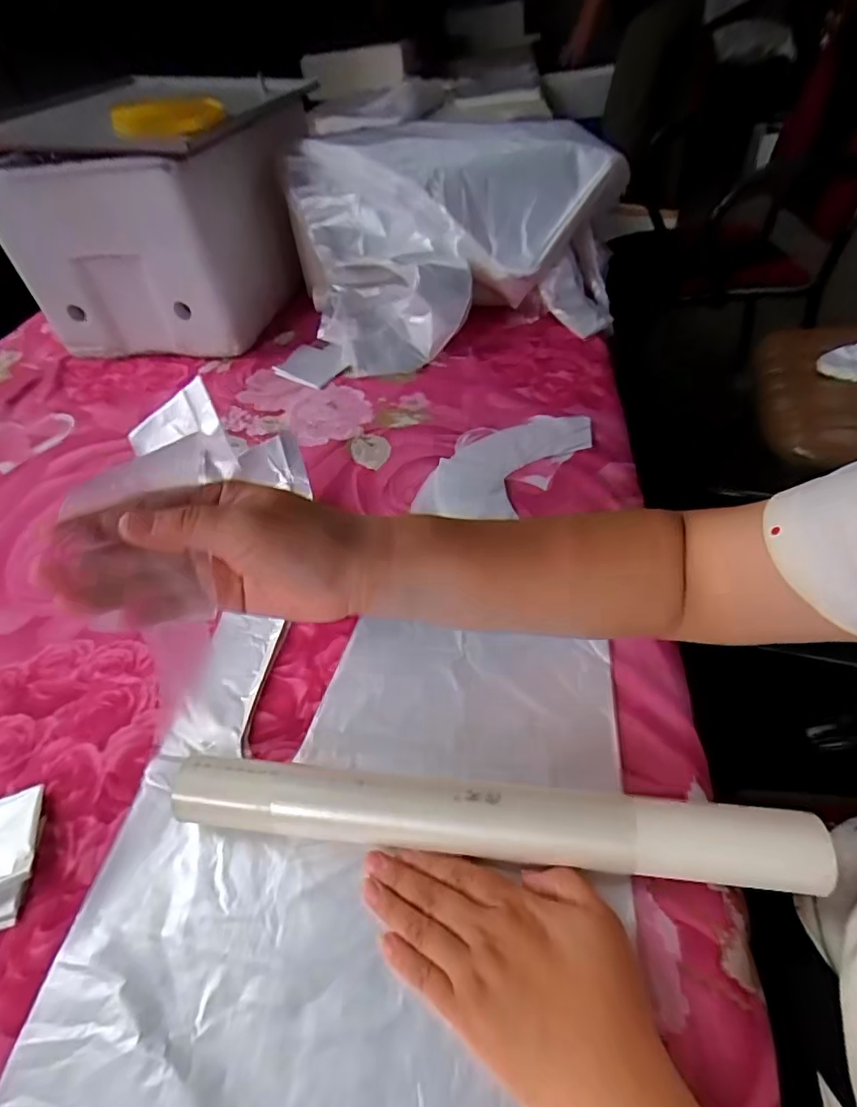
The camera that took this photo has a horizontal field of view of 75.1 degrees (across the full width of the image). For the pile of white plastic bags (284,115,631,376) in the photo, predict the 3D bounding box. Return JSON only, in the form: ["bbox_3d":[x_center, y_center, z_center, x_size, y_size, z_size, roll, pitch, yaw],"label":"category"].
[{"bbox_3d":[0.041,-0.442,0.789,0.478,0.215,0.296,-16,47,-8],"label":"pile of white plastic bags"}]

